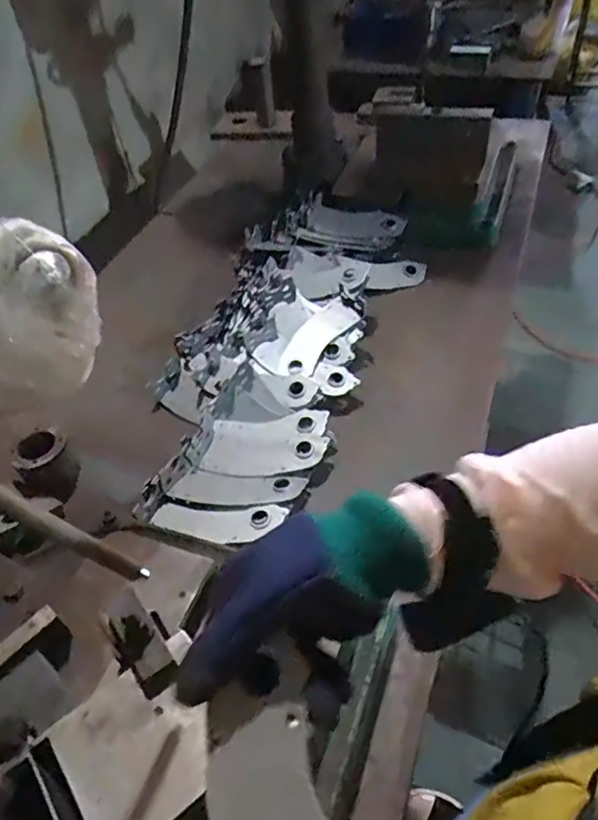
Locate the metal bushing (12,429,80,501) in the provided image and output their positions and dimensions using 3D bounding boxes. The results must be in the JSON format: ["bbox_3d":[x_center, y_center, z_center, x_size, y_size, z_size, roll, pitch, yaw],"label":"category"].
[{"bbox_3d":[-0.344,0.070,0.811,0.078,0.061,0.089,4,48,9],"label":"metal bushing"}]

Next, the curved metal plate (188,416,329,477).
[{"bbox_3d":[-0.059,0.056,0.815,0.179,0.018,0.077,12,50,16],"label":"curved metal plate"}]

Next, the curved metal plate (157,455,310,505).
[{"bbox_3d":[-0.090,0.099,0.784,0.187,0.020,0.057,7,49,12],"label":"curved metal plate"}]

